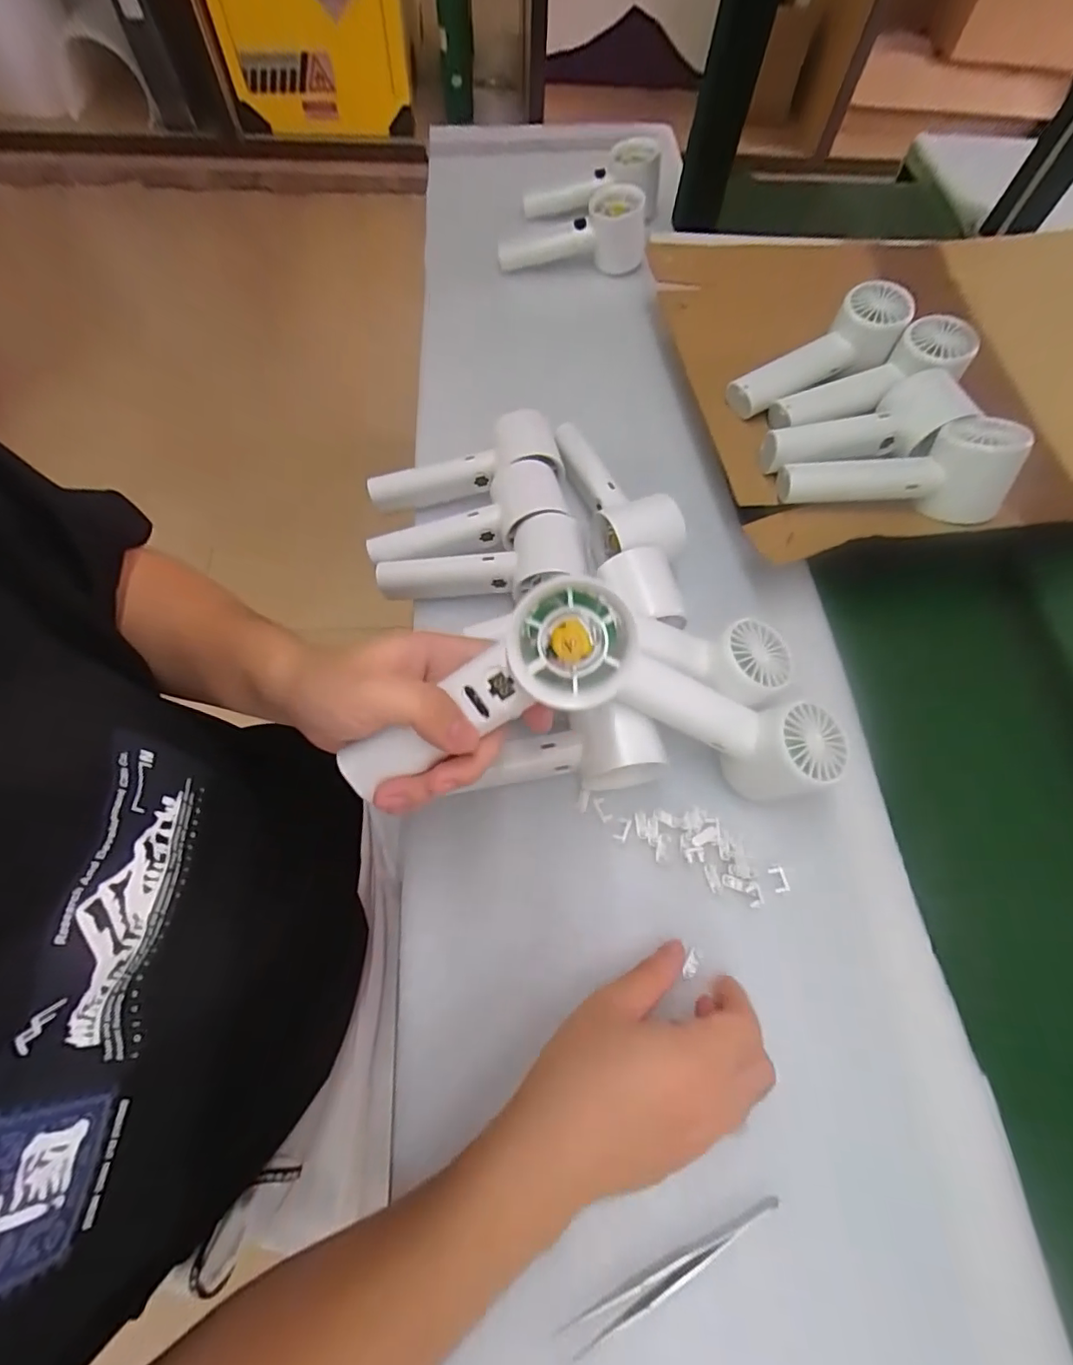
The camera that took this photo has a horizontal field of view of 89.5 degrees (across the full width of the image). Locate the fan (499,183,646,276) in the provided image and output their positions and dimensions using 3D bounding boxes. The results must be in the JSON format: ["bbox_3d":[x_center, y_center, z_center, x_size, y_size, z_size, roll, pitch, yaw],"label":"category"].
[{"bbox_3d":[0.042,-0.512,0.629,0.165,0.060,0.073,3,65,15],"label":"fan"}]

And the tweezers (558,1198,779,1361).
[{"bbox_3d":[0.071,0.296,0.273,0.121,0.006,0.012,-22,69,-12],"label":"tweezers"}]

